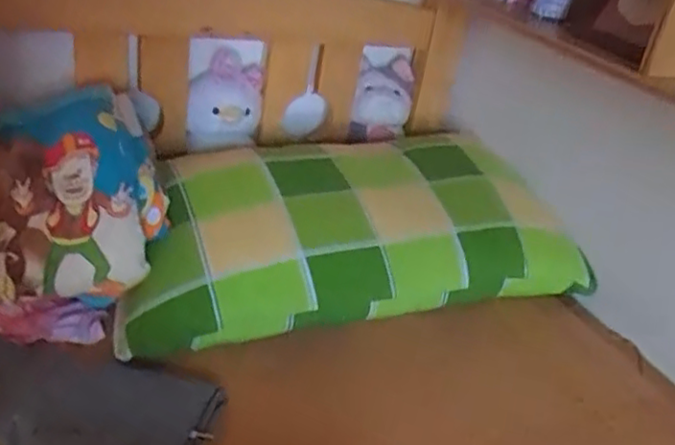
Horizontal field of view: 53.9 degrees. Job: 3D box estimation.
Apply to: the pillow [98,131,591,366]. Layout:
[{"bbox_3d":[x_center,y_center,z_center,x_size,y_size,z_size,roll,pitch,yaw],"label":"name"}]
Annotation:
[{"bbox_3d":[0.017,0.002,0.978,0.677,0.141,0.354,-4,32,-23],"label":"pillow"}]

